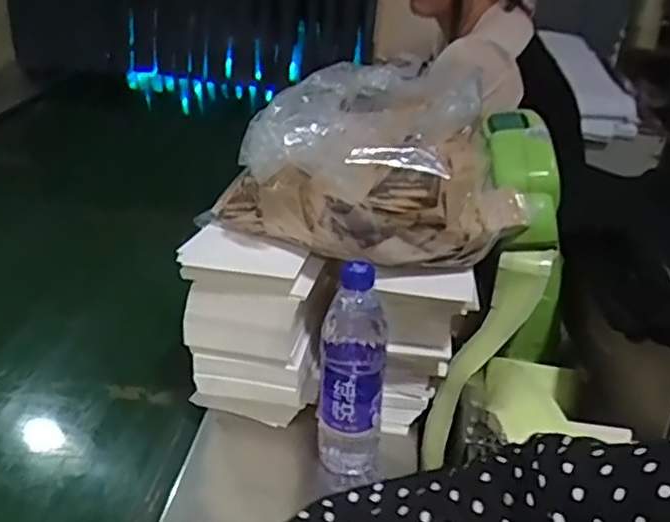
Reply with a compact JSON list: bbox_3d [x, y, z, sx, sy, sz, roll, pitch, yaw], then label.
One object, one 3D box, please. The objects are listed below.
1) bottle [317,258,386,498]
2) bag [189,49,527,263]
[{"bbox_3d":[0.018,0.115,0.641,0.066,0.232,0.053,5,31,1],"label":"bottle"},{"bbox_3d":[0.034,-0.094,0.671,0.250,0.128,0.246,-20,38,-35],"label":"bag"}]

